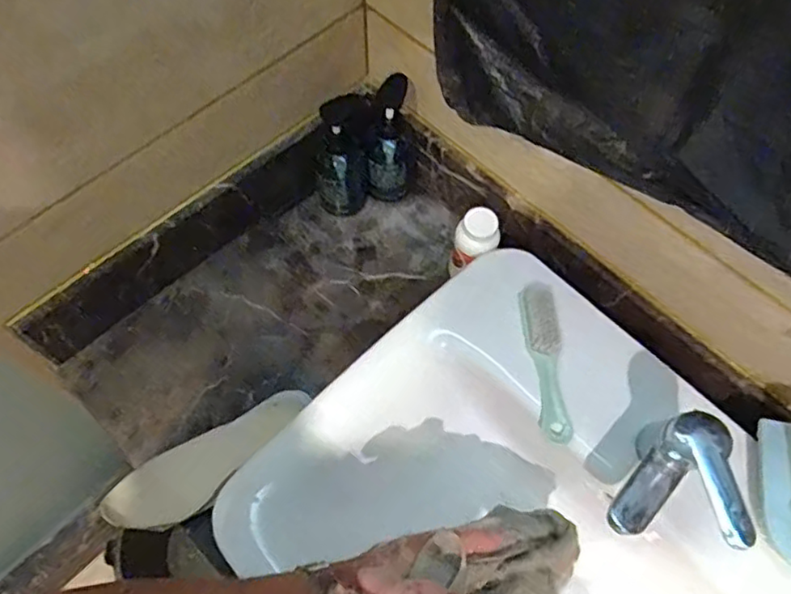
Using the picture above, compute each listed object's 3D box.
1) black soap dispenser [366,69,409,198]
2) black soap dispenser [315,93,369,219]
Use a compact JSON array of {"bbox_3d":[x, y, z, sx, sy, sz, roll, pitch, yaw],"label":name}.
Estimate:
[{"bbox_3d":[-0.007,-0.200,0.813,0.060,0.160,0.074,0,64,0],"label":"black soap dispenser"},{"bbox_3d":[-0.069,-0.177,0.800,0.068,0.160,0.072,0,64,0],"label":"black soap dispenser"}]

